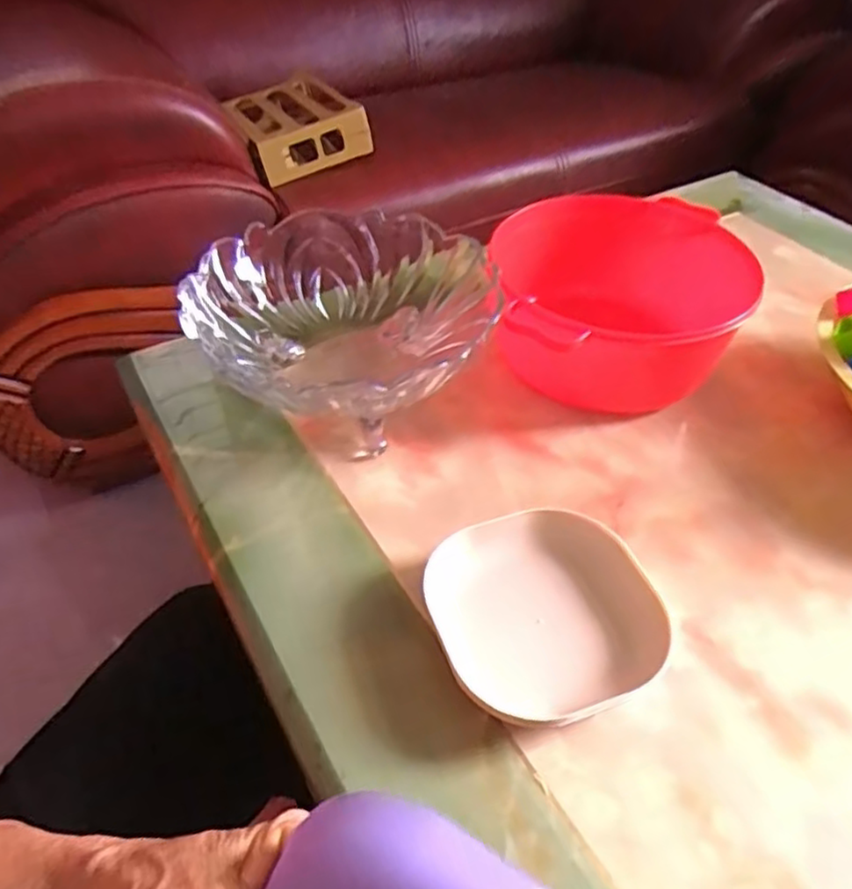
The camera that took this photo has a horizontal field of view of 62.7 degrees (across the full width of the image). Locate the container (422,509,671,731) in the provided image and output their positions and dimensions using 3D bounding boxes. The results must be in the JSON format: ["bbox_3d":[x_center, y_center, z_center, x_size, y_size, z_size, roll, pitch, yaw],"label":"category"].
[{"bbox_3d":[0.069,0.100,0.420,0.120,0.037,0.120,-16,46,-15],"label":"container"}]

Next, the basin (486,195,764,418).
[{"bbox_3d":[0.159,-0.112,0.587,0.196,0.105,0.191,0,44,0],"label":"basin"}]

